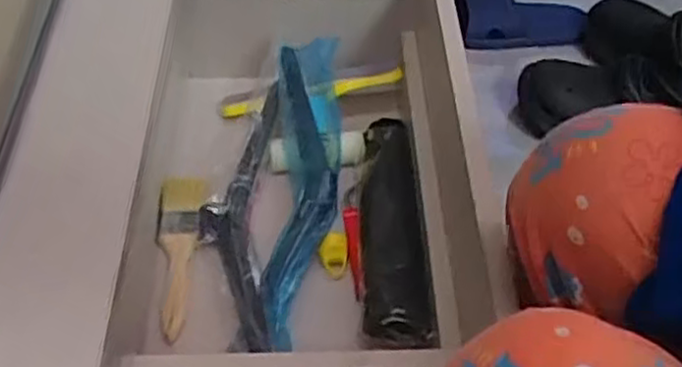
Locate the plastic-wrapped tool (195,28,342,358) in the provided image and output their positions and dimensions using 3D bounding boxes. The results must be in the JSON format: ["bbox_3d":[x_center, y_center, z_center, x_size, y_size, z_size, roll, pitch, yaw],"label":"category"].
[{"bbox_3d":[-0.062,-0.003,0.714,0.121,0.068,0.335,14,52,8],"label":"plastic-wrapped tool"}]

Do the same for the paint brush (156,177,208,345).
[{"bbox_3d":[-0.163,0.069,0.705,0.044,0.023,0.171,2,51,-1],"label":"paint brush"}]

